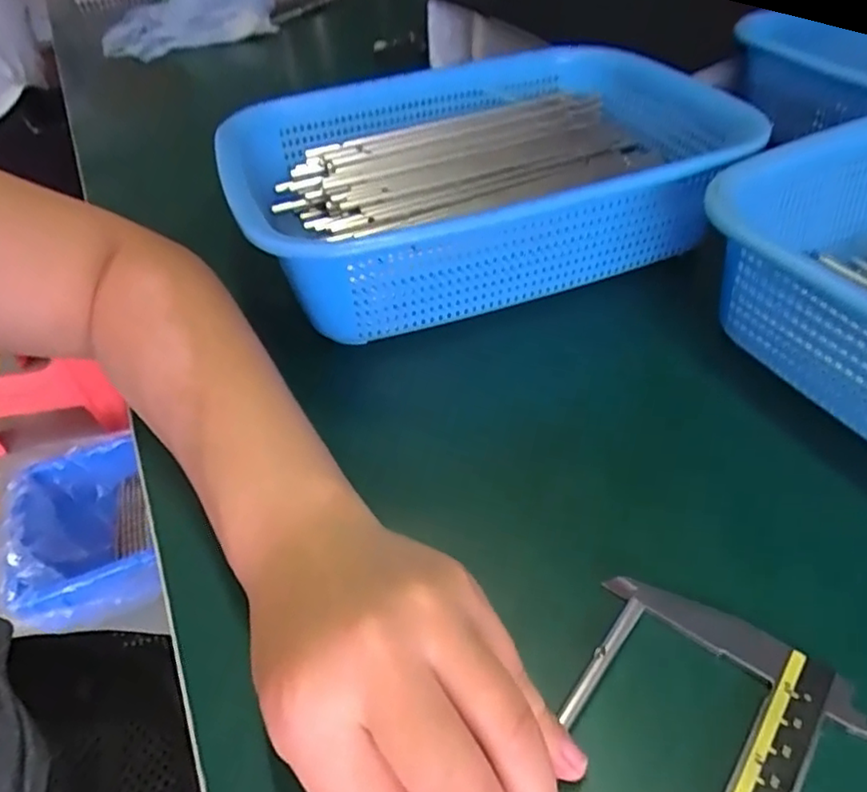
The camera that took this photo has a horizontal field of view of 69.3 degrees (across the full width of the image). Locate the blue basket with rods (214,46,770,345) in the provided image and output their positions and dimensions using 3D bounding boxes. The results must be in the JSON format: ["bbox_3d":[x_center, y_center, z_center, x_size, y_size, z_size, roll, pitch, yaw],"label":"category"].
[{"bbox_3d":[0.024,-0.127,0.375,0.267,0.073,0.188,-17,46,-11],"label":"blue basket with rods"}]

